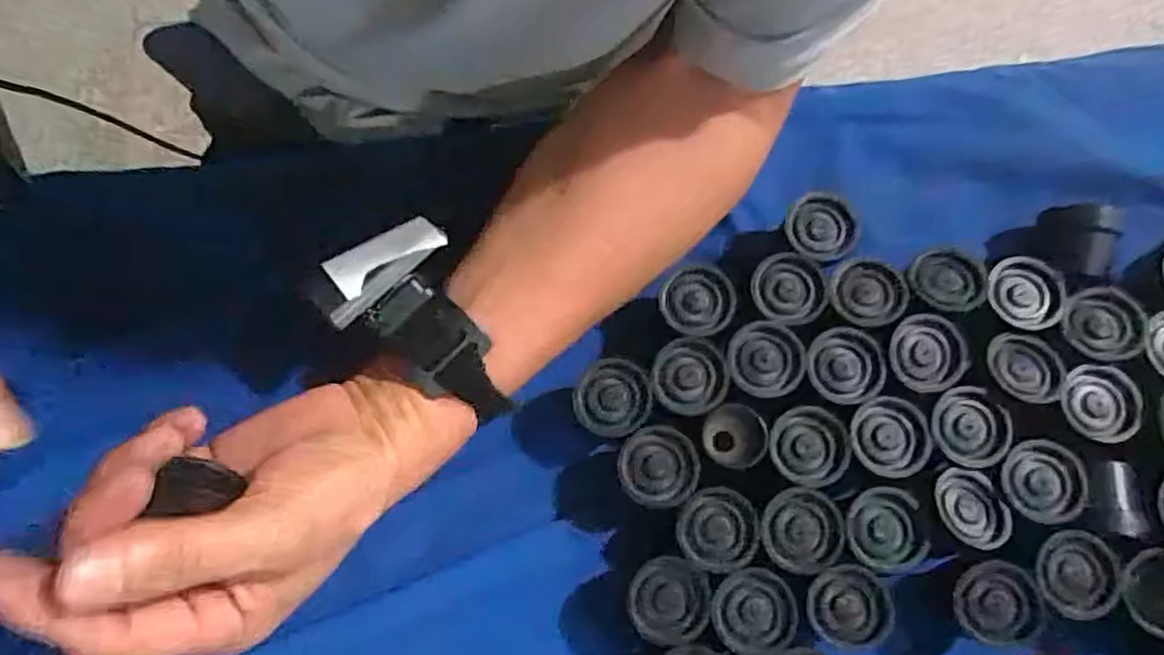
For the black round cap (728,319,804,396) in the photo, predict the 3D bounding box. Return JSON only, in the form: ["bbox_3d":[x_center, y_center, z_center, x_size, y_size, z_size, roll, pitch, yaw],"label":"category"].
[{"bbox_3d":[0.086,0.015,0.329,0.032,0.013,0.035,-30,77,-6],"label":"black round cap"}]

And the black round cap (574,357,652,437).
[{"bbox_3d":[0.014,0.035,0.335,0.035,0.029,0.036,0,75,1],"label":"black round cap"}]

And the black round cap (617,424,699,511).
[{"bbox_3d":[0.035,0.065,0.325,0.035,0.024,0.034,0,75,1],"label":"black round cap"}]

